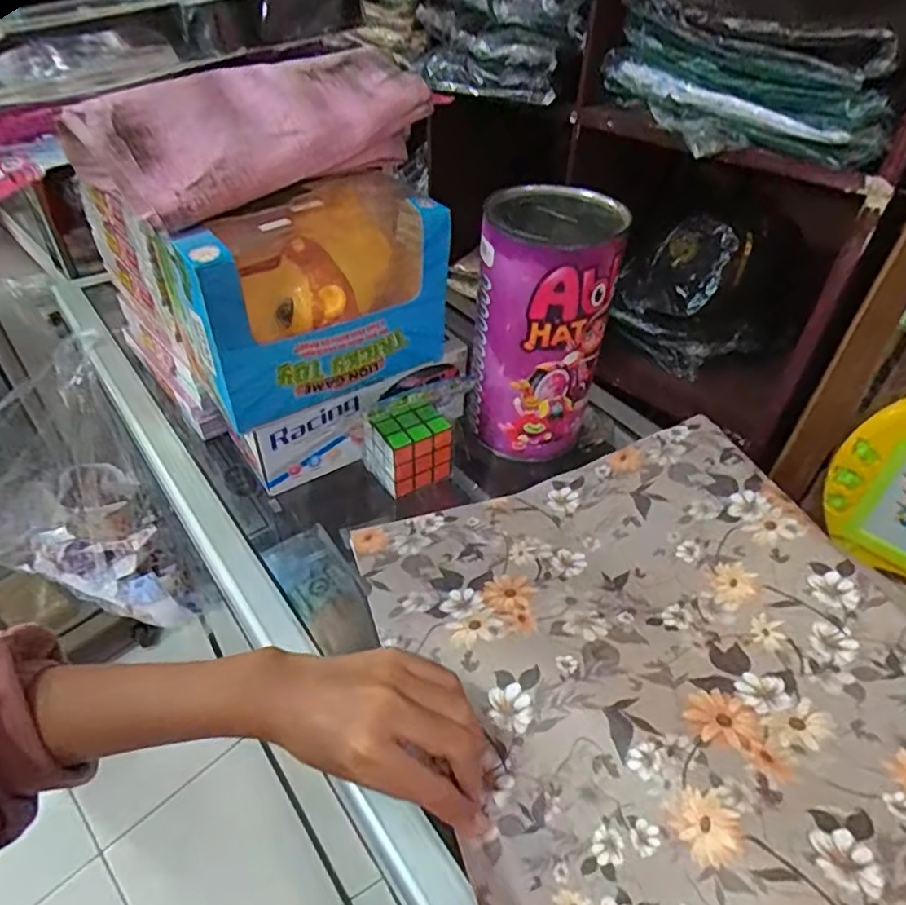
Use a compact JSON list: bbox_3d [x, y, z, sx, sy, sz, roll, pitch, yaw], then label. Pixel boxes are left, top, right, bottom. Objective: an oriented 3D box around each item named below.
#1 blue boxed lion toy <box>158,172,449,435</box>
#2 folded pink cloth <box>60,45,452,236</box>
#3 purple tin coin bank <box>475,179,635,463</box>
[{"bbox_3d":[-0.085,-0.111,0.423,0.193,0.126,0.074,-31,53,-30],"label":"blue boxed lion toy"},{"bbox_3d":[-0.119,-0.207,0.381,0.071,0.064,0.227,34,52,28],"label":"folded pink cloth"},{"bbox_3d":[0.067,-0.099,0.484,0.092,0.186,0.092,1,44,-1],"label":"purple tin coin bank"}]

